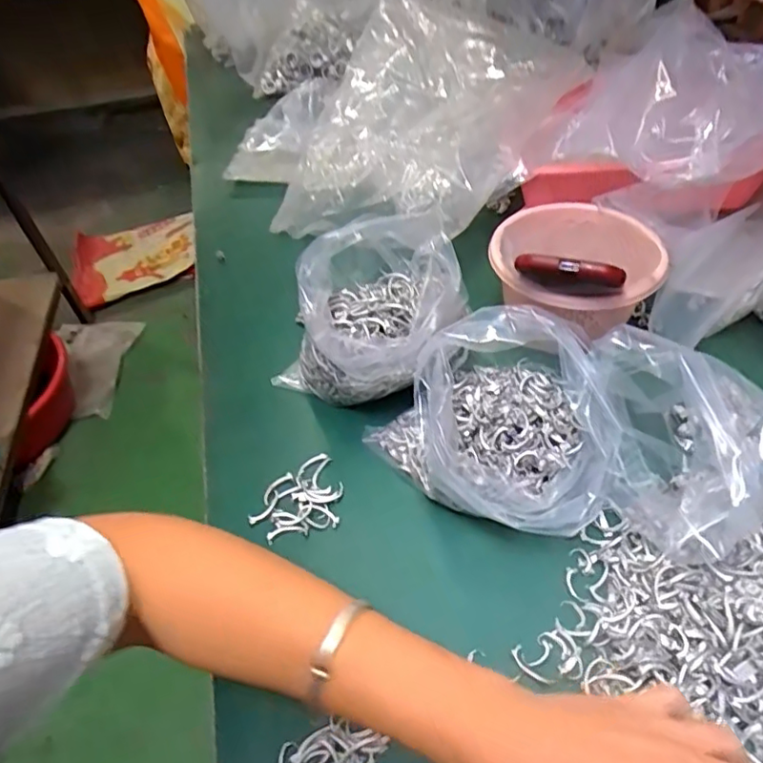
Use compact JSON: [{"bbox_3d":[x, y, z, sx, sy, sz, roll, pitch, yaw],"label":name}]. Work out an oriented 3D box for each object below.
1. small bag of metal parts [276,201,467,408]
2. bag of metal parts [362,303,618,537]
[{"bbox_3d":[-0.019,-0.058,0.506,0.163,0.132,0.160,-9,46,-1],"label":"small bag of metal parts"},{"bbox_3d":[0.085,0.027,0.425,0.142,0.112,0.157,-26,49,-17],"label":"bag of metal parts"}]

